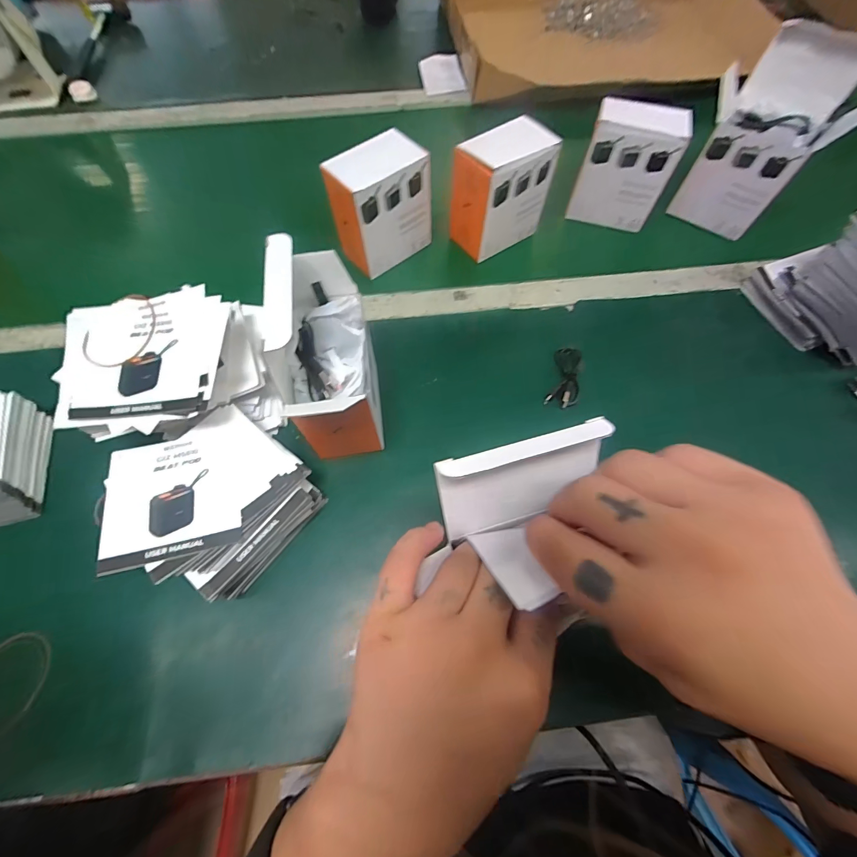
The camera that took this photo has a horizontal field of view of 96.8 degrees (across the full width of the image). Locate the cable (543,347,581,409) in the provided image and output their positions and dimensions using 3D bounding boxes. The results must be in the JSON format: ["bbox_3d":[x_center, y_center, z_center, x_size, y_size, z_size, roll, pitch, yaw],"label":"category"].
[{"bbox_3d":[0.147,-0.056,0.408,0.033,0.012,0.075,14,67,7],"label":"cable"}]

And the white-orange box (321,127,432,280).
[{"bbox_3d":[-0.055,-0.257,0.442,0.106,0.109,0.059,-37,71,-14],"label":"white-orange box"}]

